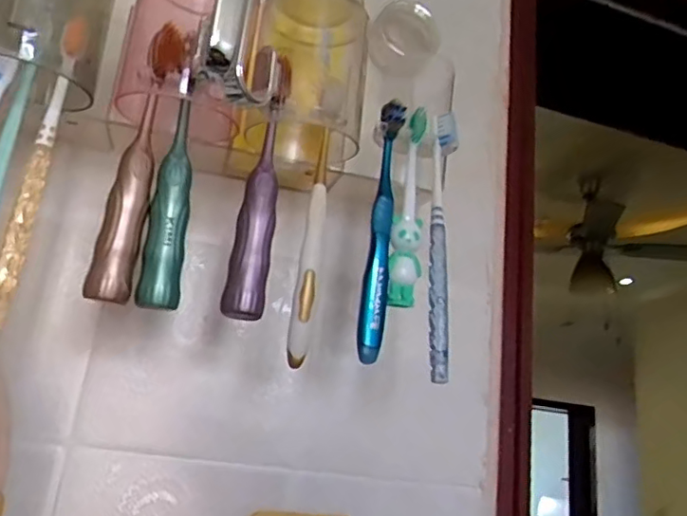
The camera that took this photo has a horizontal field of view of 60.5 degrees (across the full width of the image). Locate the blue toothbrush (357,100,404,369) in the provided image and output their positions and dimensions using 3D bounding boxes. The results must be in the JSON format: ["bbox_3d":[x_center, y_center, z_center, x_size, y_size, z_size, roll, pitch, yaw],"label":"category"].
[{"bbox_3d":[0.024,-0.021,0.377,0.016,0.168,0.018,5,-18,4],"label":"blue toothbrush"}]

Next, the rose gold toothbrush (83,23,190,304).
[{"bbox_3d":[-0.120,-0.059,0.348,0.022,0.169,0.025,17,-21,-29],"label":"rose gold toothbrush"}]

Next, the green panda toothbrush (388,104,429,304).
[{"bbox_3d":[0.043,-0.034,0.386,0.020,0.129,0.021,5,-18,4],"label":"green panda toothbrush"}]

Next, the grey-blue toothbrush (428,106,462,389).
[{"bbox_3d":[0.064,-0.010,0.386,0.017,0.176,0.020,0,-19,18],"label":"grey-blue toothbrush"}]

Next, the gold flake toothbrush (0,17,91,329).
[{"bbox_3d":[-0.167,-0.053,0.326,0.014,0.178,0.010,17,-21,-29],"label":"gold flake toothbrush"}]

